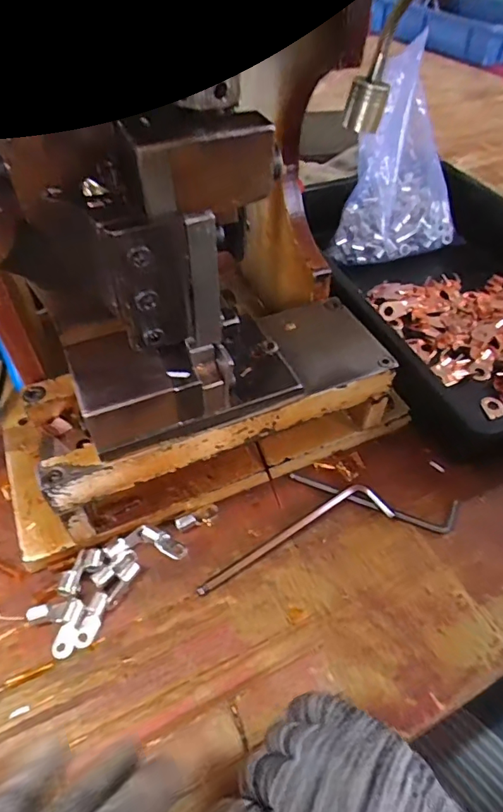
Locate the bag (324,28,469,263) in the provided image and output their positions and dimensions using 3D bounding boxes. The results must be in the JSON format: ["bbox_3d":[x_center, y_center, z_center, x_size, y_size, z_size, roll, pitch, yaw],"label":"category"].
[{"bbox_3d":[0.171,-0.248,0.512,0.133,0.164,0.136,16,50,13],"label":"bag"}]

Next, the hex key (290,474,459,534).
[{"bbox_3d":[0.088,0.067,0.352,0.121,0.006,0.025,14,51,8],"label":"hex key"}]

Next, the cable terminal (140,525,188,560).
[{"bbox_3d":[-0.060,0.093,0.330,0.036,0.004,0.013,32,54,2],"label":"cable terminal"}]

